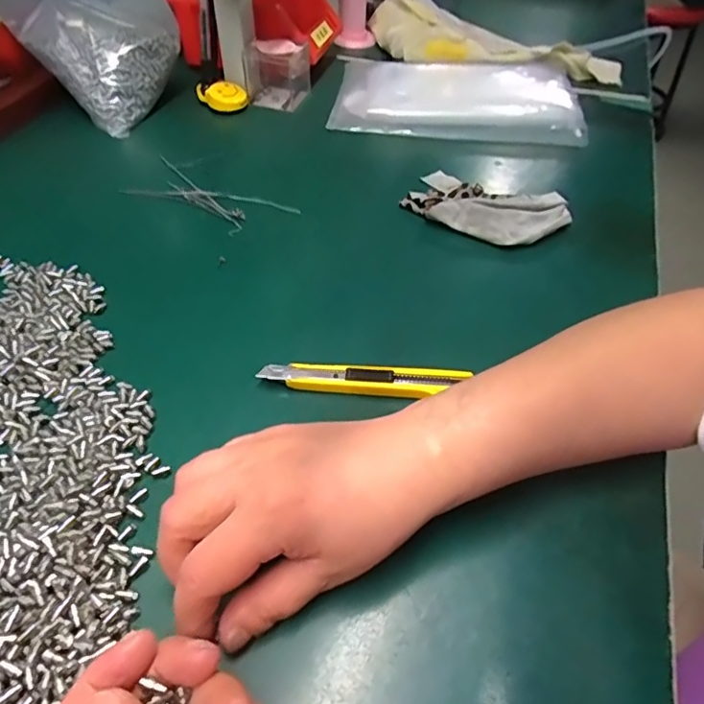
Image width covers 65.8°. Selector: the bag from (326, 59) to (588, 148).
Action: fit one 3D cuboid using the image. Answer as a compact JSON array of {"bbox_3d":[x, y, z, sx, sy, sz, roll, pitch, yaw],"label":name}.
[{"bbox_3d":[0.113,-0.288,0.601,0.260,0.021,0.176,6,47,3],"label":"bag"}]

